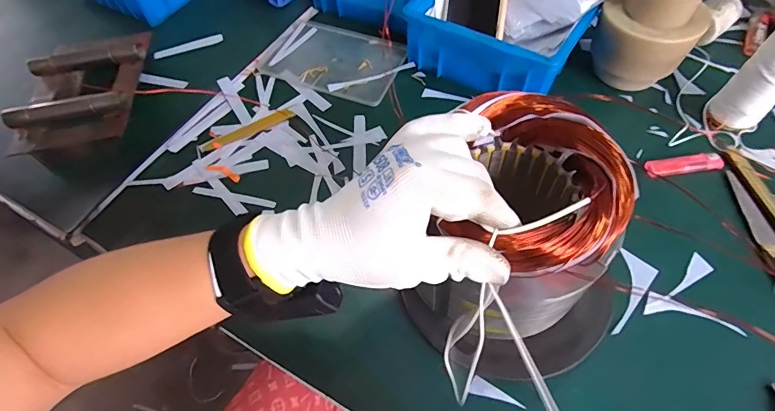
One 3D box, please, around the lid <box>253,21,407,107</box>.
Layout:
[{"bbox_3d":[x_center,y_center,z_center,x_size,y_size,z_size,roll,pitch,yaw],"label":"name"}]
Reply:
[{"bbox_3d":[-0.072,-0.201,0.582,0.182,0.007,0.116,22,60,16],"label":"lid"}]

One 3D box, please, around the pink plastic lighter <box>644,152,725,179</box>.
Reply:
[{"bbox_3d":[0.328,-0.045,0.465,0.081,0.009,0.023,-7,57,-2],"label":"pink plastic lighter"}]

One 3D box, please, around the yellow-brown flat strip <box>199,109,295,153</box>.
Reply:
[{"bbox_3d":[-0.172,-0.093,0.519,0.117,0.005,0.019,-25,60,-14],"label":"yellow-brown flat strip"}]

